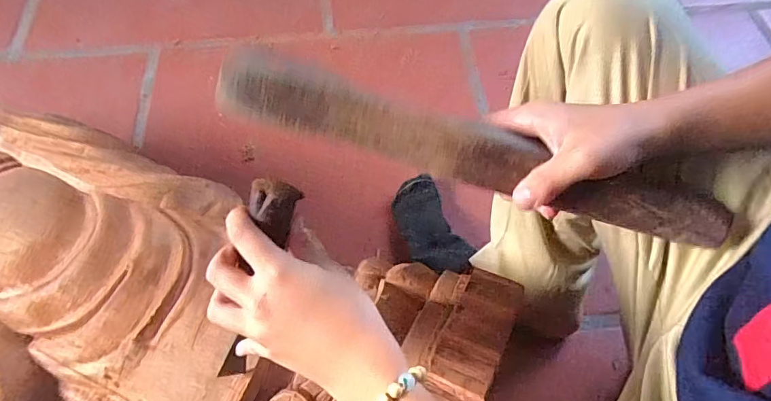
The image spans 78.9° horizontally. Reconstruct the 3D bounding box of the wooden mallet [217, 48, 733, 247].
[{"bbox_3d":[0.066,-0.028,0.283,0.320,0.033,0.032,15,61,-11],"label":"wooden mallet"}]

